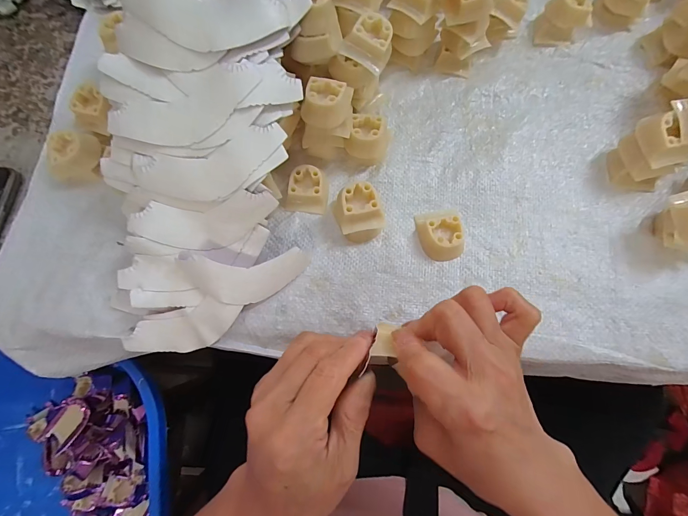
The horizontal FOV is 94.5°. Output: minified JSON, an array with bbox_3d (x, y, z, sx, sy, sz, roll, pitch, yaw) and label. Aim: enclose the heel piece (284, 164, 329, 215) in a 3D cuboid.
[{"bbox_3d":[-0.033,-0.063,0.292,0.036,0.016,0.039,12,75,4],"label":"heel piece"}]

